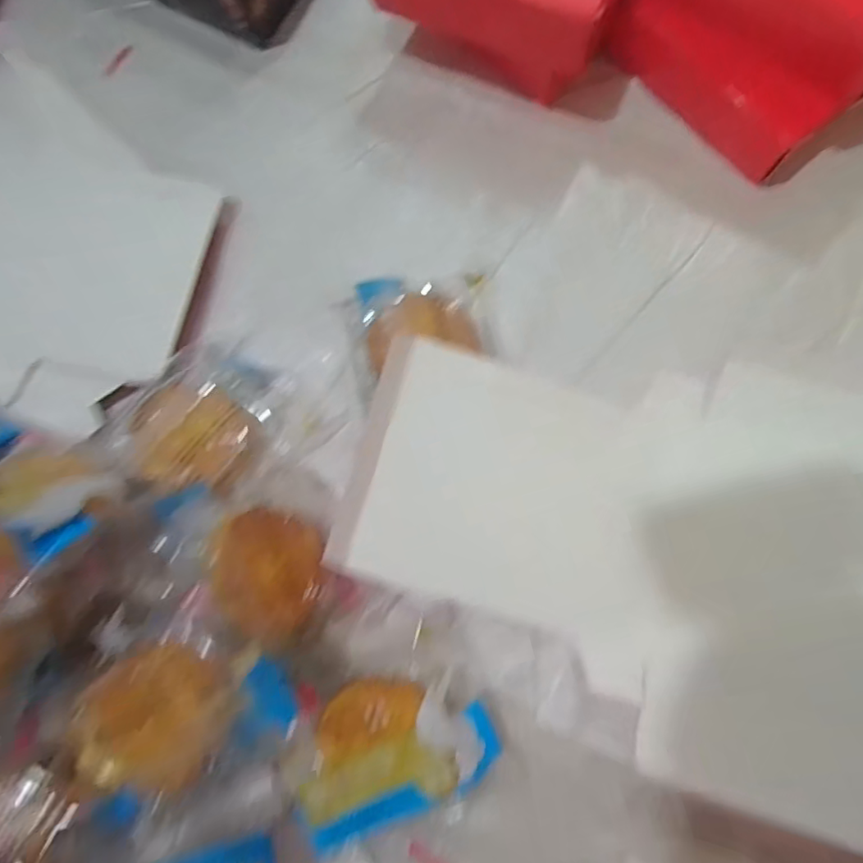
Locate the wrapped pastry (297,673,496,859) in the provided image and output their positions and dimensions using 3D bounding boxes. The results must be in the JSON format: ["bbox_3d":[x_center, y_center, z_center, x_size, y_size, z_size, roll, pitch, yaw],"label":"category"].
[{"bbox_3d":[-0.020,0.157,0.294,0.100,0.039,0.063,-24,81,0],"label":"wrapped pastry"}]

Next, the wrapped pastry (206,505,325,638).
[{"bbox_3d":[-0.087,0.072,0.297,0.054,0.026,0.060,9,75,-31],"label":"wrapped pastry"}]

